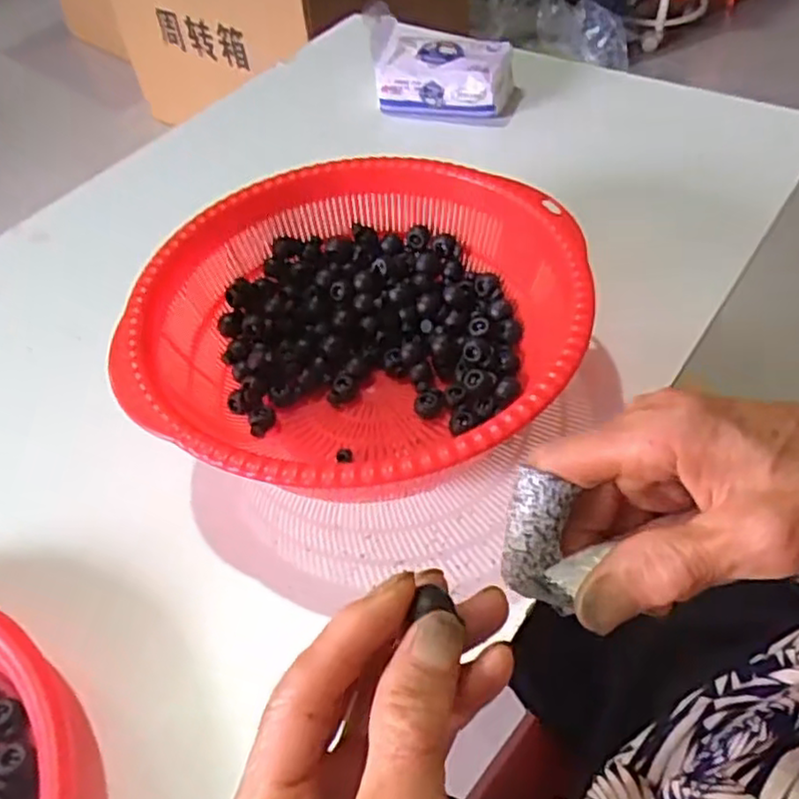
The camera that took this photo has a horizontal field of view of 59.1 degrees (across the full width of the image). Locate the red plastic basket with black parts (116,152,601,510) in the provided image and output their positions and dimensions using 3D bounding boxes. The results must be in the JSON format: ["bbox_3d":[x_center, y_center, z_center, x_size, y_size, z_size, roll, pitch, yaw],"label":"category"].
[{"bbox_3d":[-0.018,-0.031,0.395,0.230,0.083,0.231,20,55,21],"label":"red plastic basket with black parts"}]

